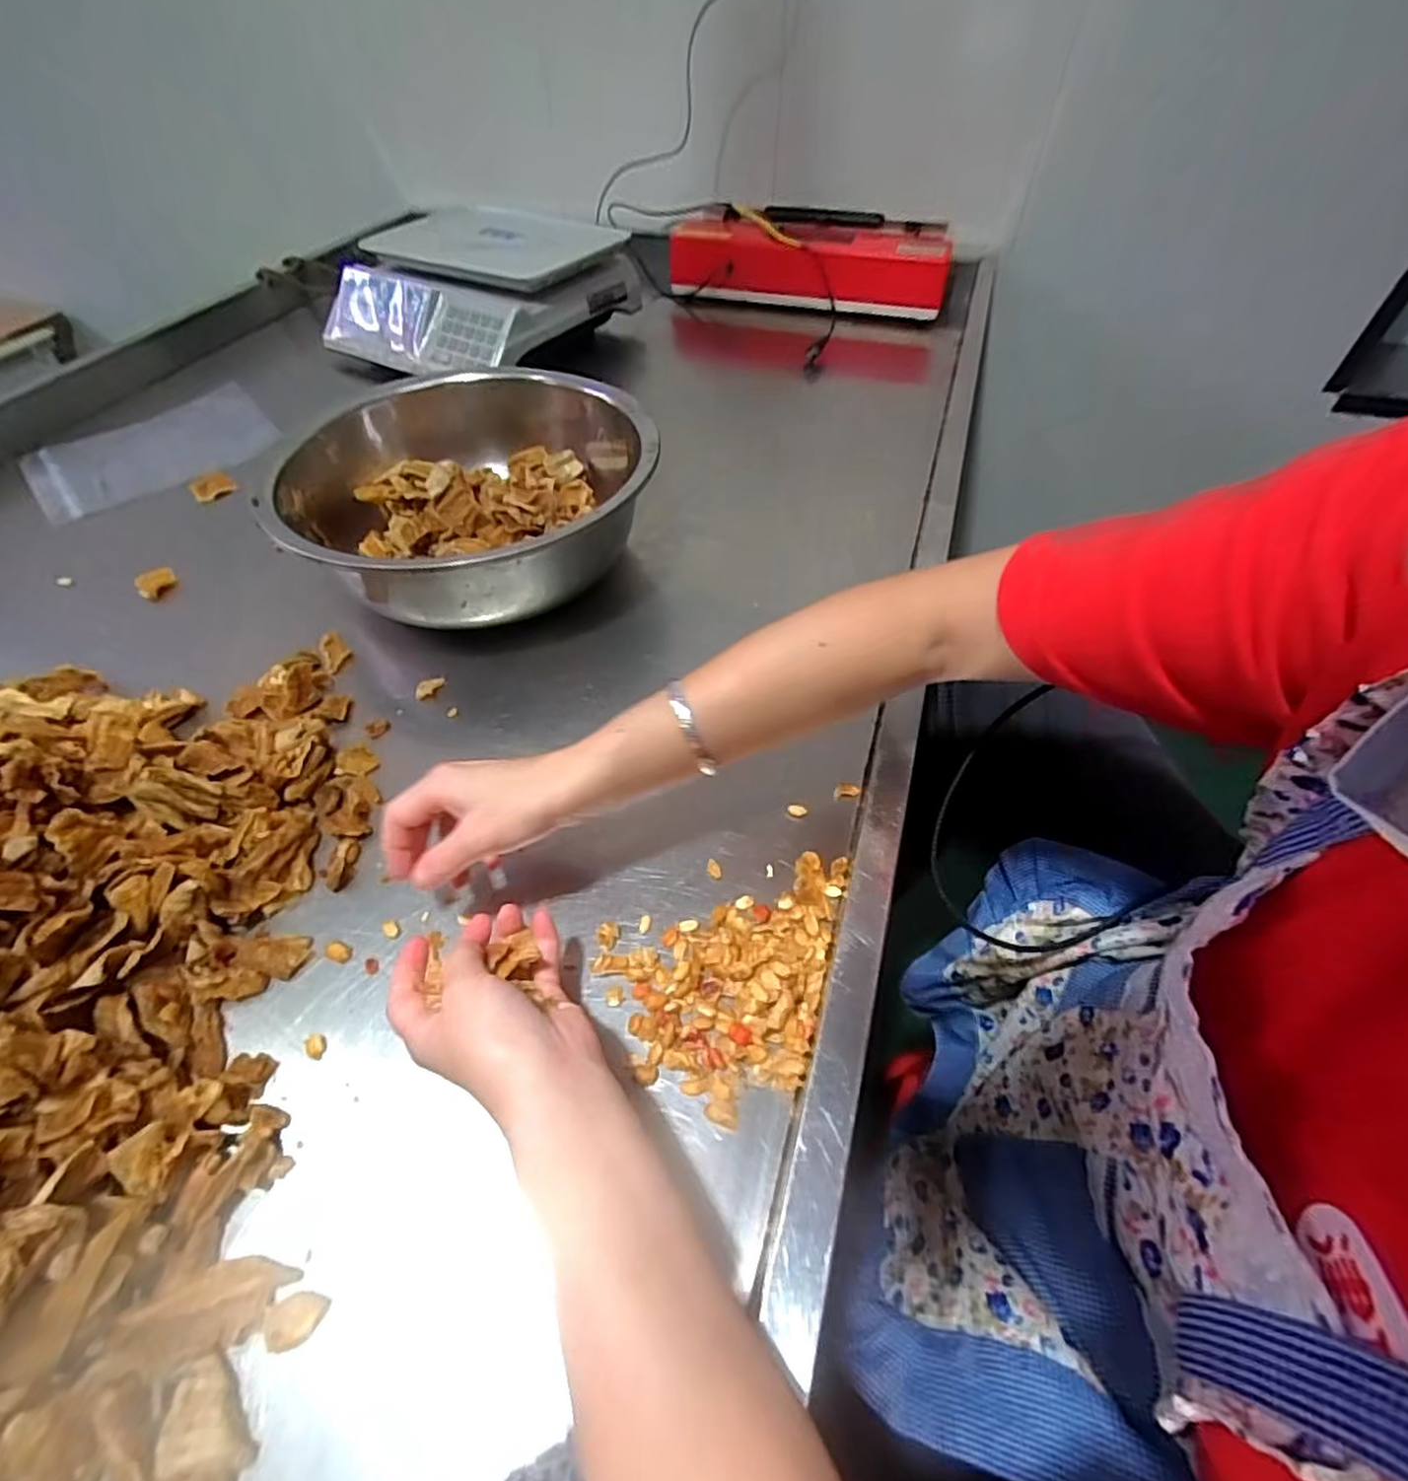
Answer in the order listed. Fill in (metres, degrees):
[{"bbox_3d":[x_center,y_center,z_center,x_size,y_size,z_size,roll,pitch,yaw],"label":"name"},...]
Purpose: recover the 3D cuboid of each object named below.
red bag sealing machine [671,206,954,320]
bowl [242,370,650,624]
[{"bbox_3d":[0.153,-0.714,0.990,0.412,0.093,0.103,9,52,5],"label":"red bag sealing machine"},{"bbox_3d":[-0.217,-0.238,0.639,0.364,0.115,0.352,1,52,-2],"label":"bowl"}]

